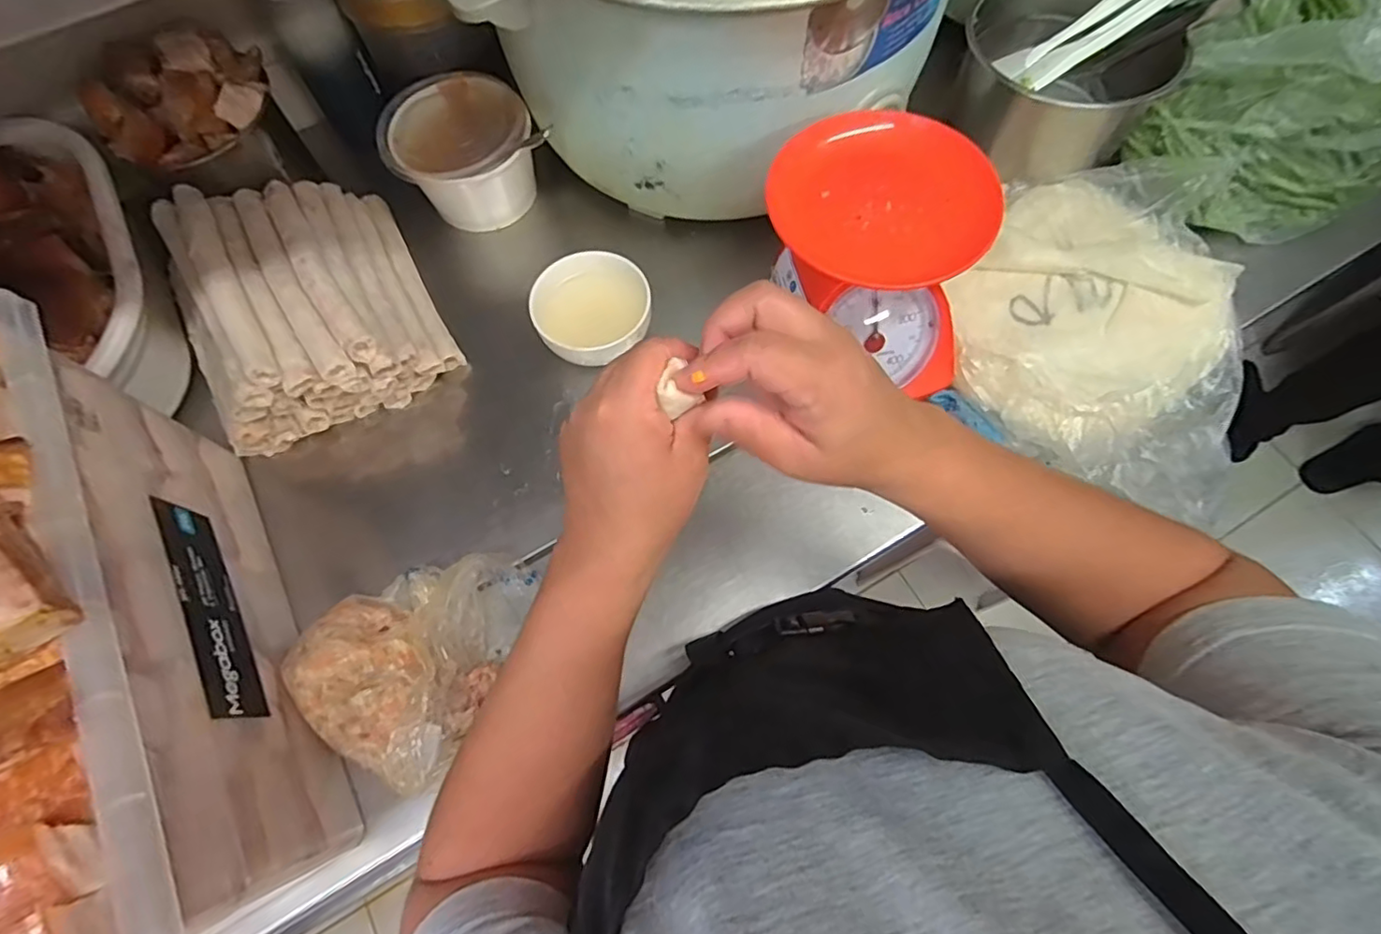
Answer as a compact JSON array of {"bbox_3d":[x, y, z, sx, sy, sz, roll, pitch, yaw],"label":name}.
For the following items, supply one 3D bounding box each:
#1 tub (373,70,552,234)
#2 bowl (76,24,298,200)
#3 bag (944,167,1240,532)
[{"bbox_3d":[-0.232,-0.321,0.627,0.137,0.097,0.124,-30,71,-9],"label":"tub"},{"bbox_3d":[-0.466,-0.321,0.556,0.140,0.084,0.131,-1,69,2],"label":"bowl"},{"bbox_3d":[0.367,-0.135,0.549,0.240,0.071,0.318,11,70,6],"label":"bag"}]

